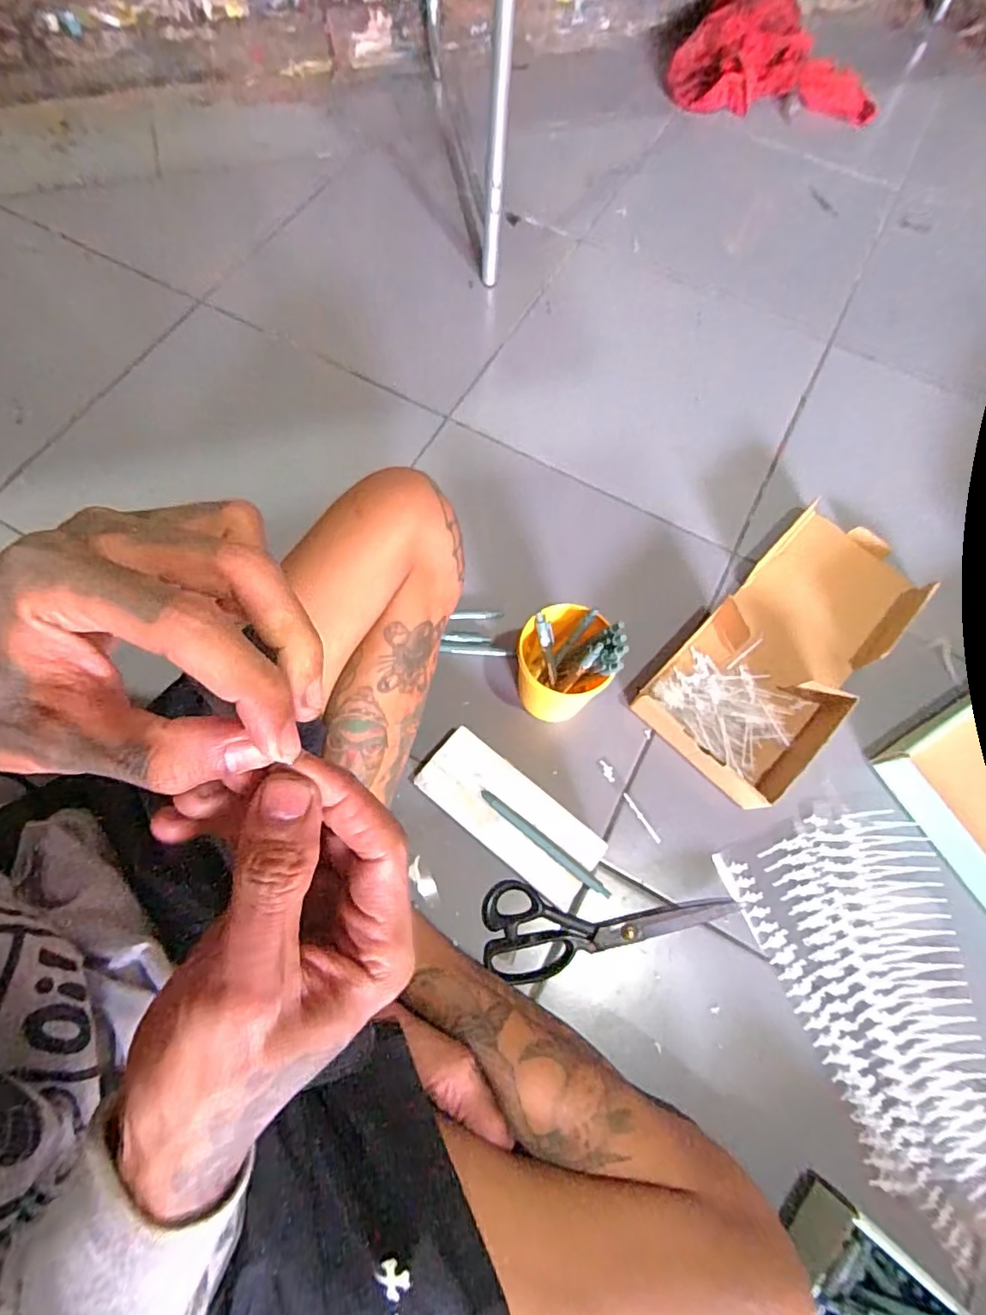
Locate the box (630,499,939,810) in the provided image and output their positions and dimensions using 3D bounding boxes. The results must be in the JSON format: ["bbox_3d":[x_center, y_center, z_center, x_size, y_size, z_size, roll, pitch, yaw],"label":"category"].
[{"bbox_3d":[0.328,-0.022,0.607,0.169,0.045,0.352,44,77,12],"label":"box"}]

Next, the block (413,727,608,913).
[{"bbox_3d":[0.015,0.153,0.539,0.181,0.032,0.076,38,76,10],"label":"block"}]

